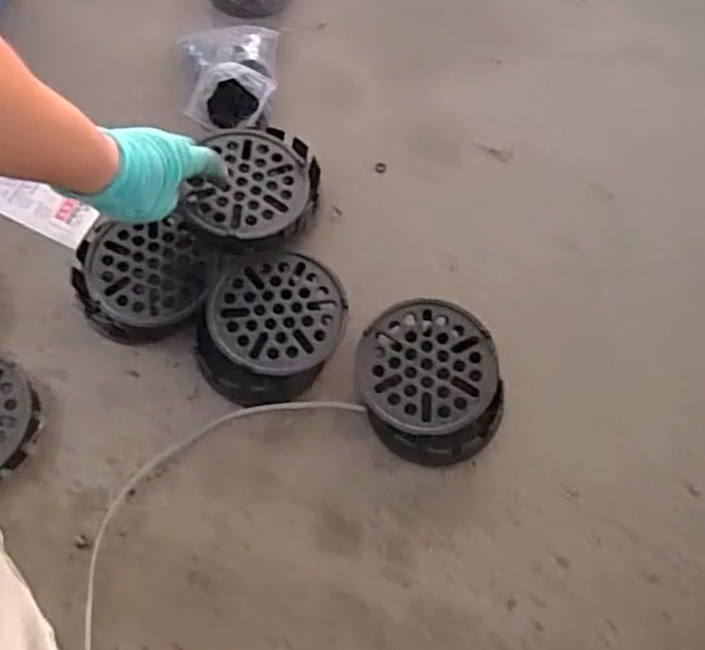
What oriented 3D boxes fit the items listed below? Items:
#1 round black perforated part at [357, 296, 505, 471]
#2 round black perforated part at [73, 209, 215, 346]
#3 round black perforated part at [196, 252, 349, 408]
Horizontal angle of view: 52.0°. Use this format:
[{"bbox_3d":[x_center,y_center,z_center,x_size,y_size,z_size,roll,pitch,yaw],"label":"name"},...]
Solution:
[{"bbox_3d":[0.074,0.058,0.710,0.134,0.048,0.153,-7,69,0],"label":"round black perforated part"},{"bbox_3d":[-0.212,-0.045,0.748,0.139,0.057,0.116,-7,69,0],"label":"round black perforated part"},{"bbox_3d":[-0.077,0.004,0.724,0.128,0.063,0.150,19,72,9],"label":"round black perforated part"}]

